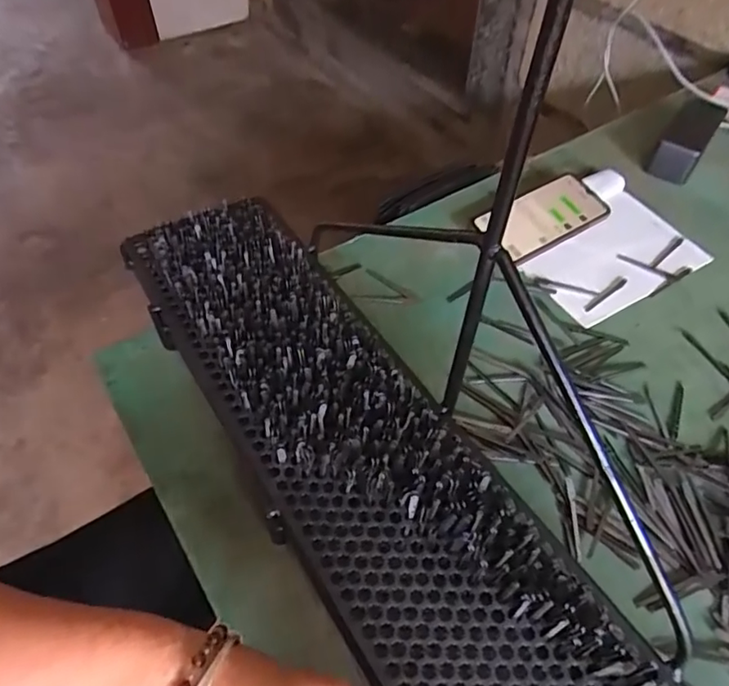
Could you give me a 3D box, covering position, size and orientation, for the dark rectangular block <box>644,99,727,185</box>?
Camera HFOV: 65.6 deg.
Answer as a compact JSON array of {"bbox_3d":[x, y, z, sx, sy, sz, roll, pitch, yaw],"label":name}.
[{"bbox_3d":[0.411,-0.261,0.726,0.056,0.050,0.123,30,57,20],"label":"dark rectangular block"}]

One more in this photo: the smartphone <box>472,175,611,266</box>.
[{"bbox_3d":[0.203,-0.141,0.637,0.160,0.010,0.069,-29,76,-24],"label":"smartphone"}]

